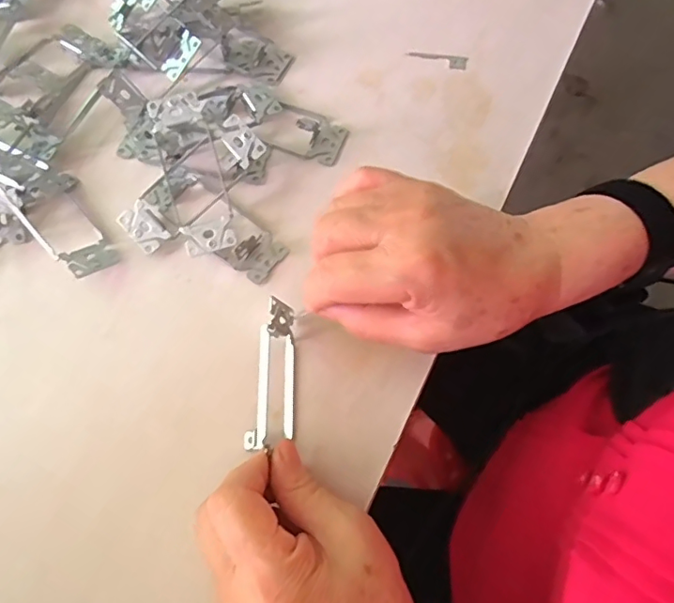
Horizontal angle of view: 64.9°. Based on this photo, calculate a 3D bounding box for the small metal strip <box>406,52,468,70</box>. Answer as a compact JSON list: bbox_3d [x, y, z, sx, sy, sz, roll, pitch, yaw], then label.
[{"bbox_3d":[0.078,-0.189,0.410,0.047,0.004,0.012,10,73,2],"label":"small metal strip"}]

